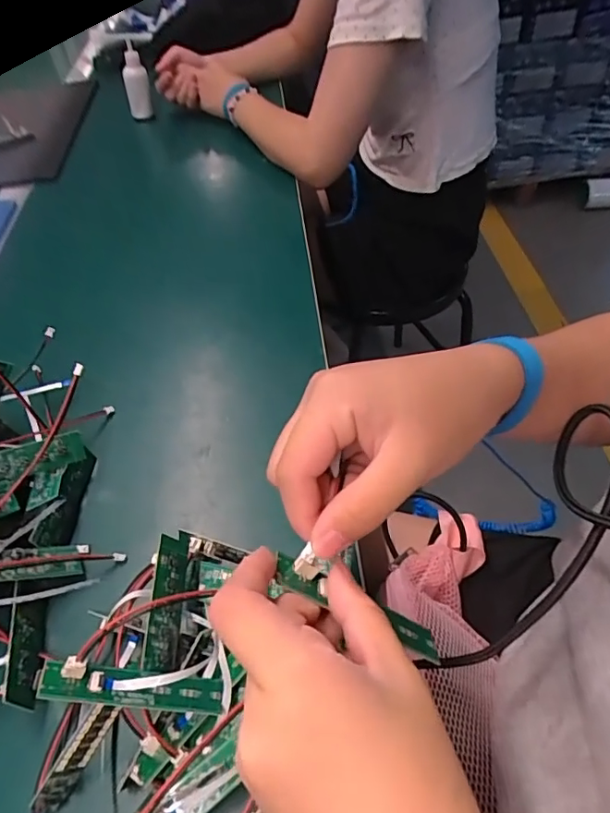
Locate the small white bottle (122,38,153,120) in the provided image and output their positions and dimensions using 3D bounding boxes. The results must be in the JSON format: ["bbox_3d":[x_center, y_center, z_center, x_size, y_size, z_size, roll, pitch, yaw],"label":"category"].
[{"bbox_3d":[-0.259,-0.496,0.798,0.028,0.125,0.037,-29,80,-18],"label":"small white bottle"}]

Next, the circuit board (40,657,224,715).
[{"bbox_3d":[-0.075,0.128,0.236,0.083,0.013,0.016,20,44,-23],"label":"circuit board"}]

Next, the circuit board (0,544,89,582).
[{"bbox_3d":[-0.175,0.094,0.313,0.088,0.011,0.022,10,30,-46],"label":"circuit board"}]

